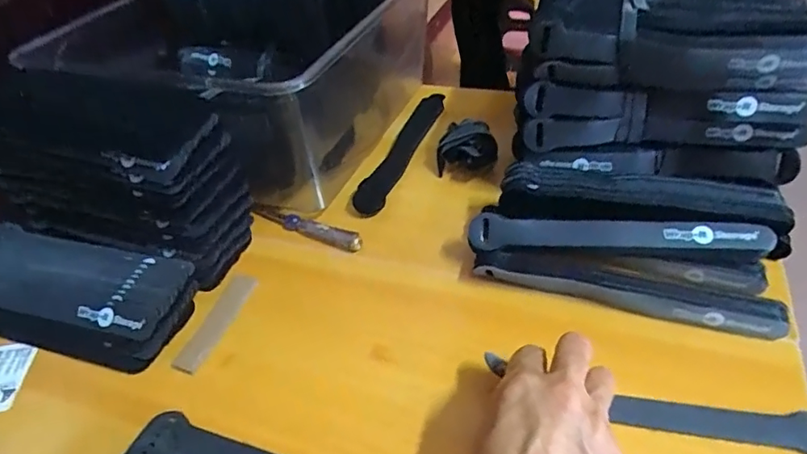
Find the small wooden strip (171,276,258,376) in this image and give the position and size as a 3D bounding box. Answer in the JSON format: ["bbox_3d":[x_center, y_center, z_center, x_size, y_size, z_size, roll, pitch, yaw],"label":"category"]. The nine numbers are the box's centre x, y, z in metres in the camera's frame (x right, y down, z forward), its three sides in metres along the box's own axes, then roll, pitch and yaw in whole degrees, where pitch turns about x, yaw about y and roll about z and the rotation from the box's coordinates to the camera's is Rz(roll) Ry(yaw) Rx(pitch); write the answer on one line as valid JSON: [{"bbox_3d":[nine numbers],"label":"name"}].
[{"bbox_3d":[-0.141,0.070,0.396,0.017,0.008,0.087,10,44,18],"label":"small wooden strip"}]

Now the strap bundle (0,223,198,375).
[{"bbox_3d":[-0.261,0.050,0.412,0.209,0.041,0.086,9,44,17],"label":"strap bundle"}]

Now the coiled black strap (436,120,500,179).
[{"bbox_3d":[0.061,-0.074,0.504,0.056,0.045,0.030,4,43,12],"label":"coiled black strap"}]

